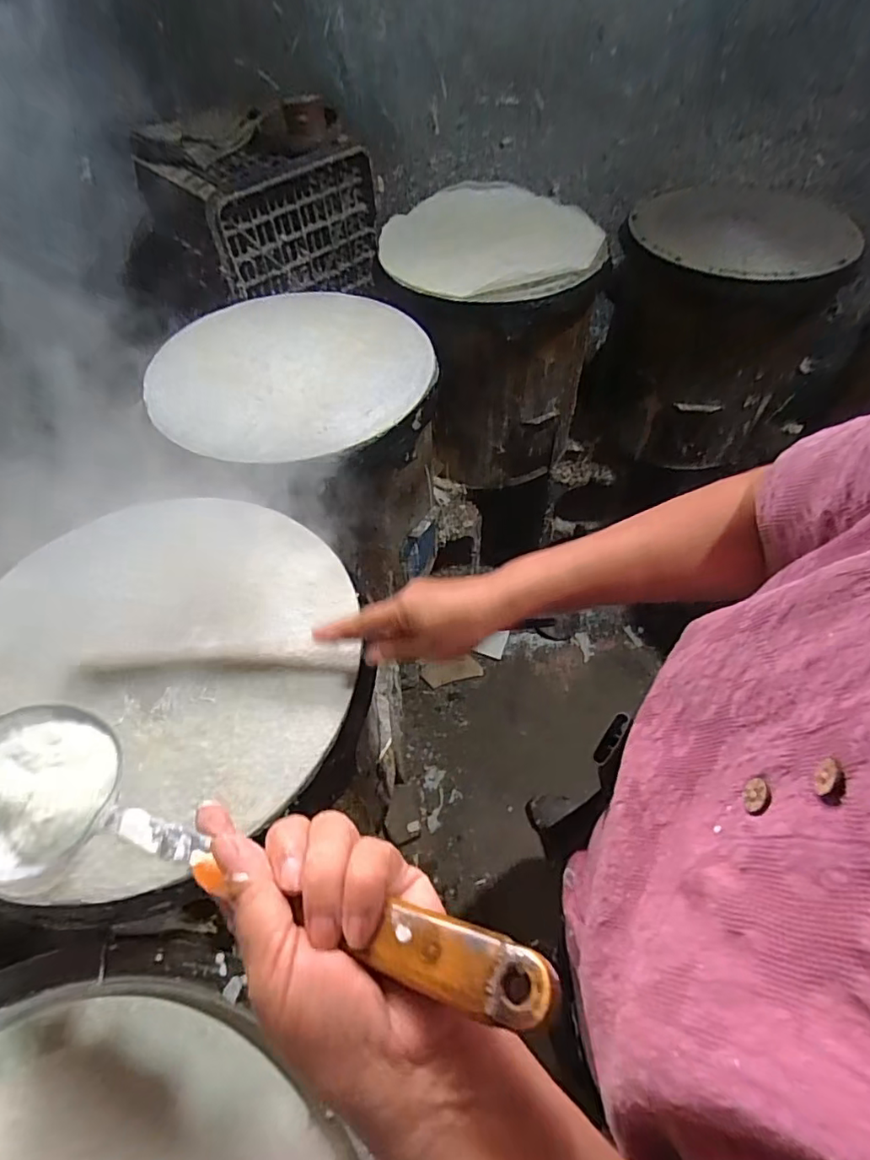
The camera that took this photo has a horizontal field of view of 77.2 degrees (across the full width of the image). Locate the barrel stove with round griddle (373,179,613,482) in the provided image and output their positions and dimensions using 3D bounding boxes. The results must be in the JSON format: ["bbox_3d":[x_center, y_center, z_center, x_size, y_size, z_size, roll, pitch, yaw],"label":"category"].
[{"bbox_3d":[0.106,-0.445,1.043,0.334,0.403,0.343,-2,56,3],"label":"barrel stove with round griddle"}]

